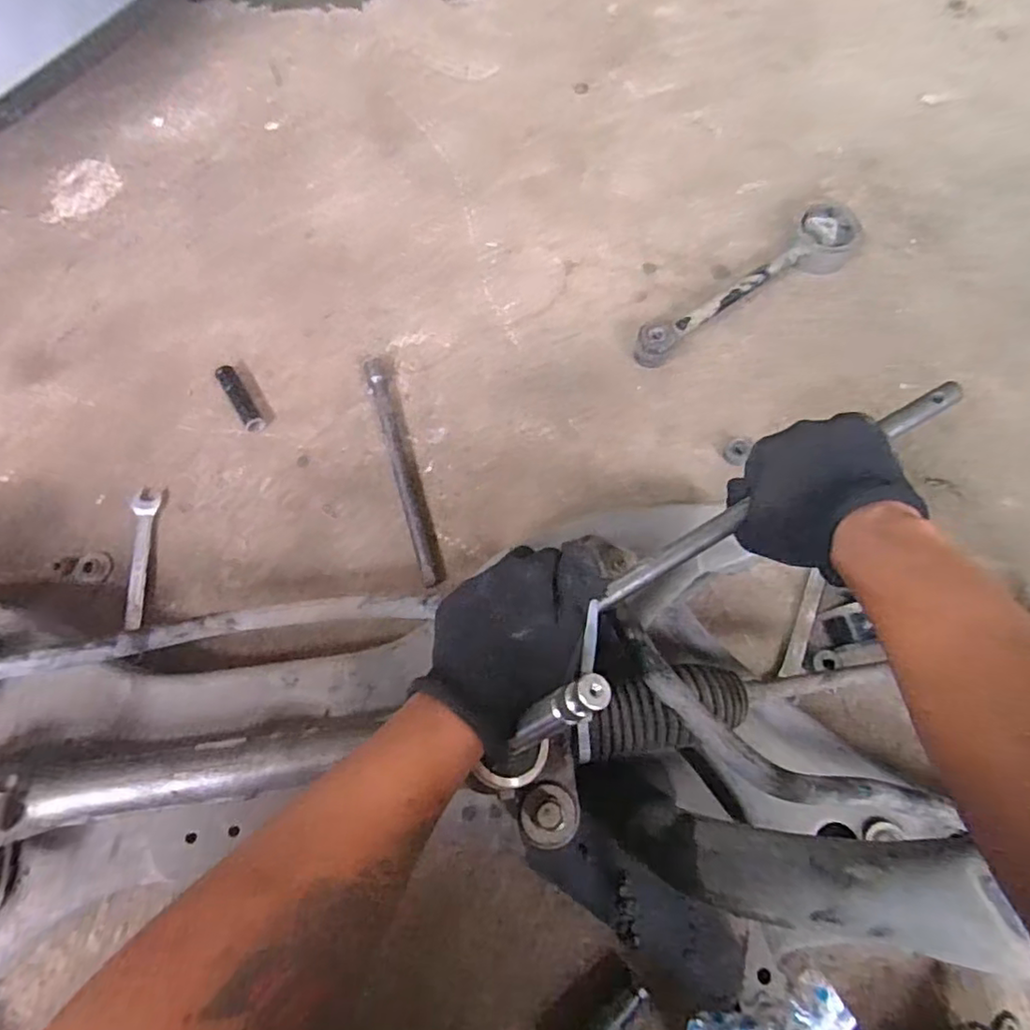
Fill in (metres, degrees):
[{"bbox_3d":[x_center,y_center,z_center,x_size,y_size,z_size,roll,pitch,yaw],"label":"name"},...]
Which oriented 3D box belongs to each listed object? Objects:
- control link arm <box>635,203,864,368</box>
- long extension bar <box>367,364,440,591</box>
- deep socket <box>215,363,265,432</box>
[{"bbox_3d":[0.264,-0.259,0.689,0.316,0.037,0.069,-34,74,-11],"label":"control link arm"},{"bbox_3d":[-0.112,-0.050,0.608,0.021,0.018,0.249,-16,70,-8],"label":"long extension bar"},{"bbox_3d":[-0.285,-0.121,0.634,0.019,0.015,0.084,-33,74,-13],"label":"deep socket"}]

